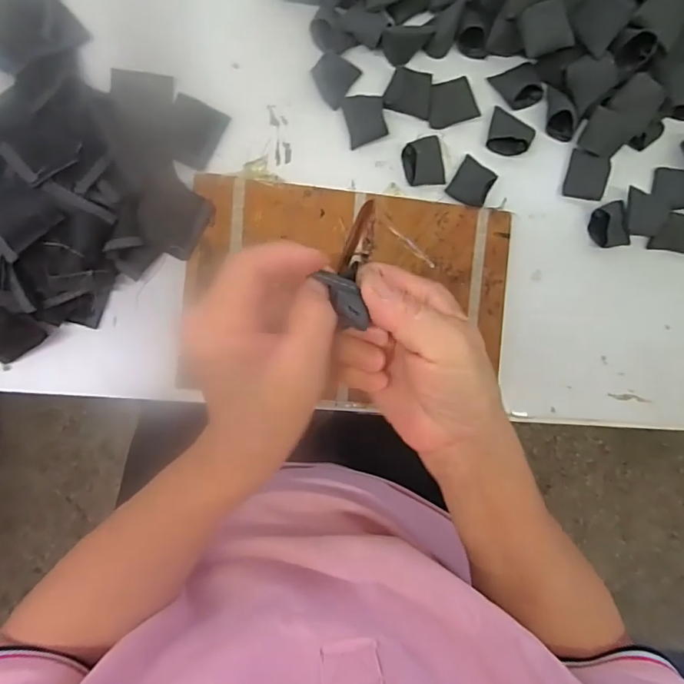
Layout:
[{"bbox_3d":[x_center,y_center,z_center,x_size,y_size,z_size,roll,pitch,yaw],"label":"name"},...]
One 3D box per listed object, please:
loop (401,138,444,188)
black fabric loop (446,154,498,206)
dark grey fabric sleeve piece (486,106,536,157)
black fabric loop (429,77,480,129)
[{"bbox_3d":[0.073,-0.158,0.423,0.037,0.020,0.042,-13,90,-6],"label":"loop"},{"bbox_3d":[0.115,-0.139,0.428,0.033,0.015,0.039,33,86,-4],"label":"black fabric loop"},{"bbox_3d":[0.149,-0.183,0.432,0.042,0.016,0.038,29,86,-5],"label":"dark grey fabric sleeve piece"},{"bbox_3d":[0.096,-0.207,0.426,0.041,0.019,0.031,-12,90,-6],"label":"black fabric loop"}]

